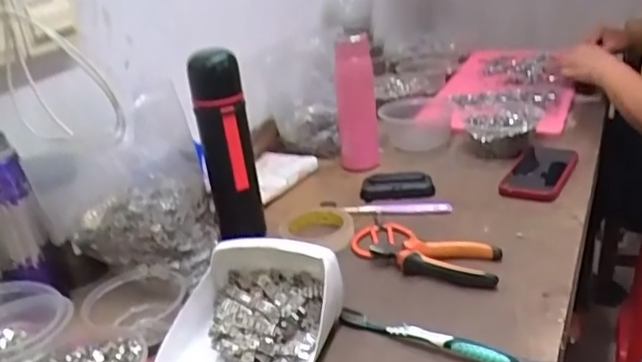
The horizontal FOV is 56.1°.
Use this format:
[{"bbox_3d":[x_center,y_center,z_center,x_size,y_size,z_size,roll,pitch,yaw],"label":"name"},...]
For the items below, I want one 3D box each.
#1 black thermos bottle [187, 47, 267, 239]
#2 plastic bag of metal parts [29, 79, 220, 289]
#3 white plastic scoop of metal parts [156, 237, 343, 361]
[{"bbox_3d":[-0.120,-0.039,0.778,0.066,0.246,0.055,-8,27,-6],"label":"black thermos bottle"},{"bbox_3d":[-0.215,0.010,0.700,0.182,0.178,0.107,-16,28,-20],"label":"plastic bag of metal parts"},{"bbox_3d":[-0.068,0.127,0.594,0.161,0.074,0.173,4,28,17],"label":"white plastic scoop of metal parts"}]

